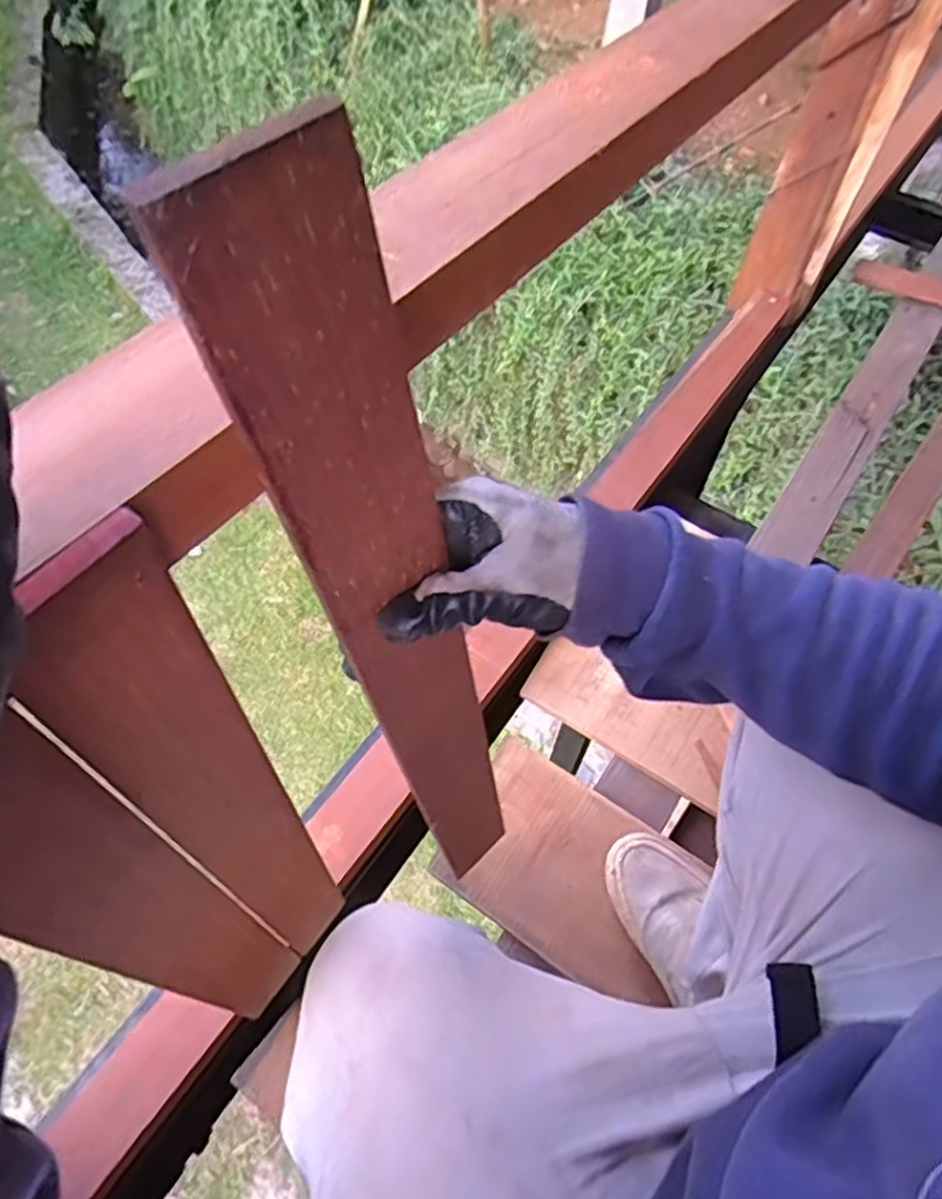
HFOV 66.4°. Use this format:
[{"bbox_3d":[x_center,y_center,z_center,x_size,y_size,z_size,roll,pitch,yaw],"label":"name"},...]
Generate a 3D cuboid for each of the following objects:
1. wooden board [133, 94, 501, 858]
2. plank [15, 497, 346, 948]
[{"bbox_3d":[-0.025,0.054,0.418,0.067,0.583,0.008,-40,60,-19],"label":"wooden board"},{"bbox_3d":[-0.135,0.139,0.439,0.016,0.510,0.064,18,58,9],"label":"plank"}]

